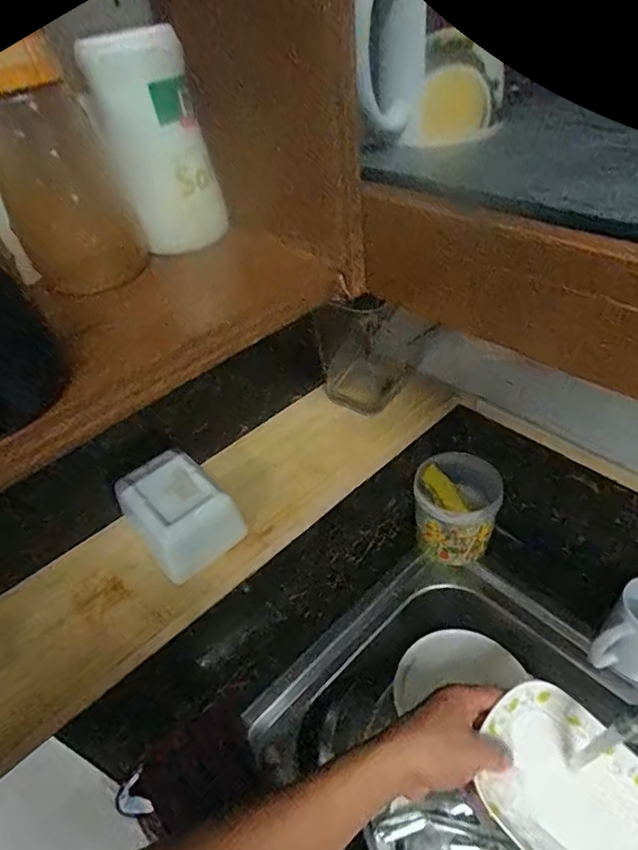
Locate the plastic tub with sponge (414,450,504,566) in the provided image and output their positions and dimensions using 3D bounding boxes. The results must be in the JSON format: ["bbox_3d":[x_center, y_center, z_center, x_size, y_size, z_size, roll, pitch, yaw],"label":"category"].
[{"bbox_3d":[0.193,0.118,0.712,0.109,0.113,0.106,7,44,15],"label":"plastic tub with sponge"}]

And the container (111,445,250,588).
[{"bbox_3d":[-0.100,0.062,0.357,0.077,0.042,0.059,30,54,34],"label":"container"}]

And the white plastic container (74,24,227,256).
[{"bbox_3d":[-0.085,-0.145,0.267,0.053,0.098,0.041,-17,43,-10],"label":"white plastic container"}]

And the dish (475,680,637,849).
[{"bbox_3d":[0.242,0.347,0.454,0.137,0.030,0.202,-37,65,-27],"label":"dish"}]

